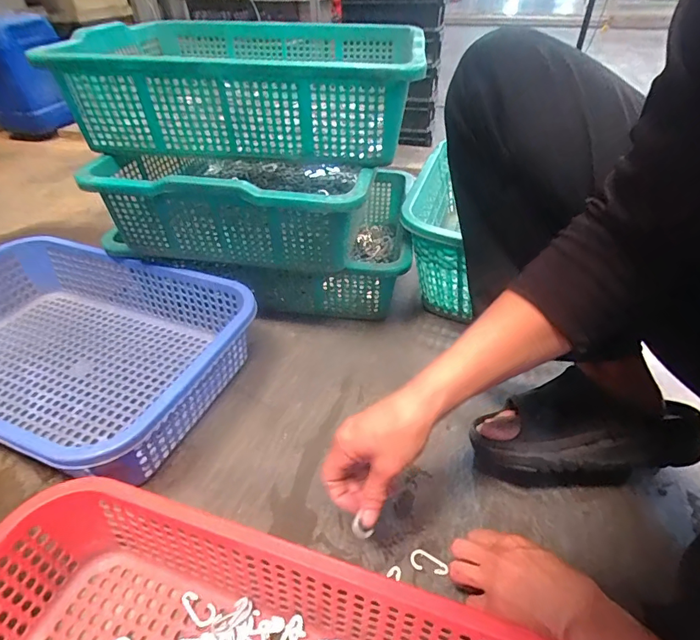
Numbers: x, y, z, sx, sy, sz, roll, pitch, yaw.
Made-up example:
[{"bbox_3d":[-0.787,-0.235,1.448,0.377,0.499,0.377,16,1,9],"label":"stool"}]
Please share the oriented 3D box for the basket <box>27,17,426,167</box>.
[{"bbox_3d":[-0.135,-0.362,0.663,0.473,0.129,0.385,1,39,3],"label":"basket"}]

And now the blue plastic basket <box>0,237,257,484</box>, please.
[{"bbox_3d":[-0.386,0.036,0.585,0.430,0.113,0.297,14,40,16],"label":"blue plastic basket"}]

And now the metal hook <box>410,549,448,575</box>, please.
[{"bbox_3d":[0.078,0.238,0.428,0.035,0.004,0.019,8,38,9],"label":"metal hook"}]

